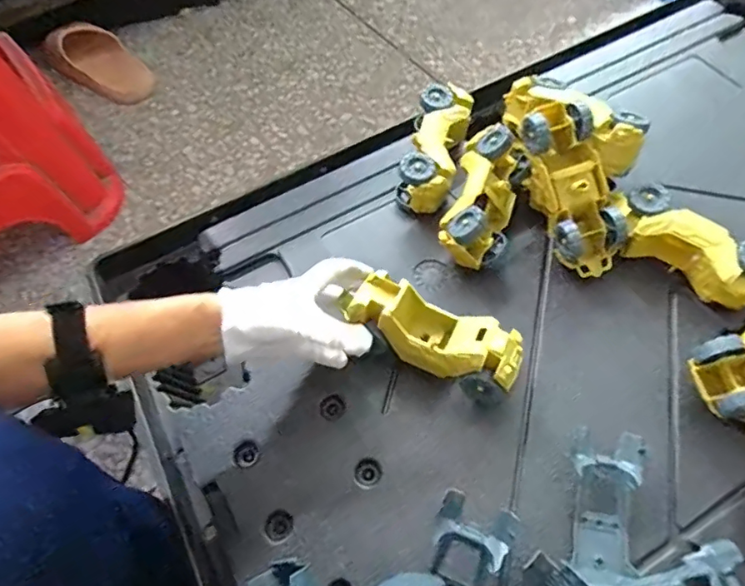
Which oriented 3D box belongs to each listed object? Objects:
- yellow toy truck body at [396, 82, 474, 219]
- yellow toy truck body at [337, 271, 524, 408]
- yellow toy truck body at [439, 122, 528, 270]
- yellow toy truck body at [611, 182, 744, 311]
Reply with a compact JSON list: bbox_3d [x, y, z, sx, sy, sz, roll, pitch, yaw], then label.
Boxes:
[{"bbox_3d":[0.073,-0.170,0.620,0.066,0.059,0.163,14,63,11],"label":"yellow toy truck body"},{"bbox_3d":[0.057,0.037,0.486,0.159,0.057,0.063,29,66,12],"label":"yellow toy truck body"},{"bbox_3d":[0.121,-0.102,0.573,0.076,0.073,0.156,18,63,13],"label":"yellow toy truck body"},{"bbox_3d":[0.314,-0.048,0.538,0.169,0.061,0.063,39,70,22],"label":"yellow toy truck body"}]

